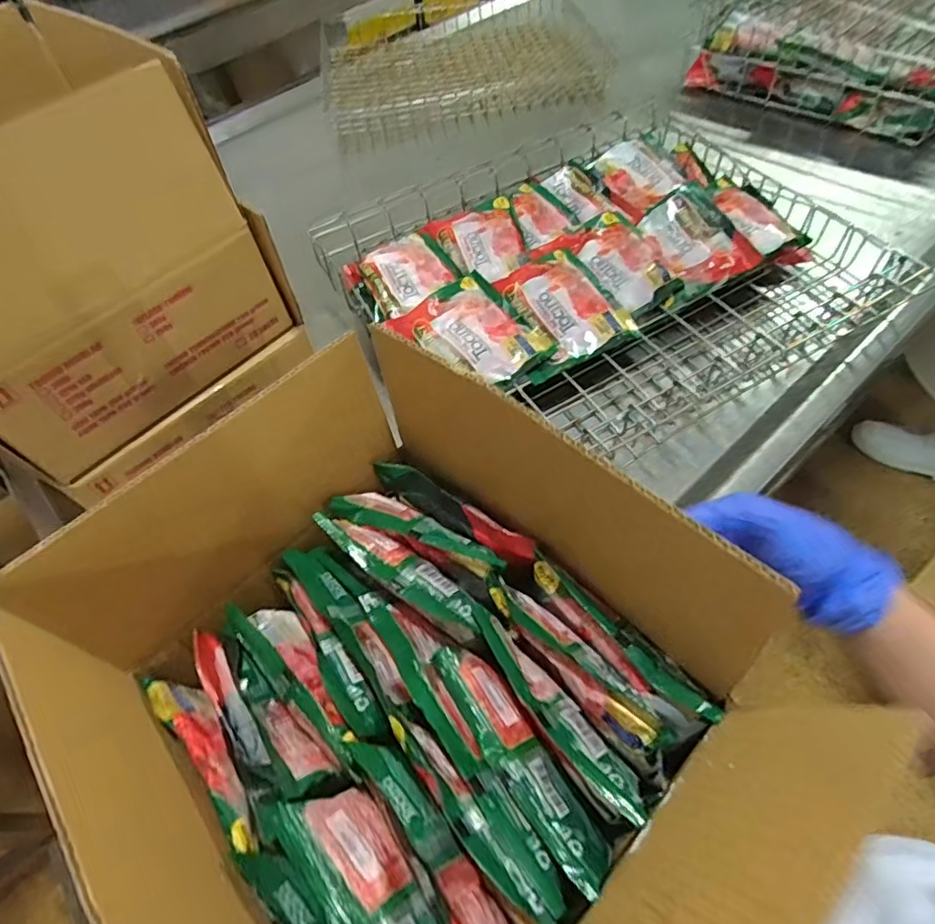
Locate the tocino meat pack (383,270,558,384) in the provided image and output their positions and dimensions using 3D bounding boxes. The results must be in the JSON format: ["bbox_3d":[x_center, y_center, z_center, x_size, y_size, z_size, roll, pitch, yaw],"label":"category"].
[{"bbox_3d":[0.005,-0.140,0.638,0.113,0.023,0.144,-35,59,-18],"label":"tocino meat pack"}]

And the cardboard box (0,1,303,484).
[{"bbox_3d":[-0.387,-0.207,0.546,0.333,0.247,0.263,37,66,27],"label":"cardboard box"}]

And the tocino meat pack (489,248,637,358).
[{"bbox_3d":[0.108,-0.174,0.650,0.098,0.033,0.133,-29,57,-15],"label":"tocino meat pack"}]

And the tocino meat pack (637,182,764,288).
[{"bbox_3d":[0.265,-0.267,0.689,0.095,0.028,0.144,-16,55,-6],"label":"tocino meat pack"}]

